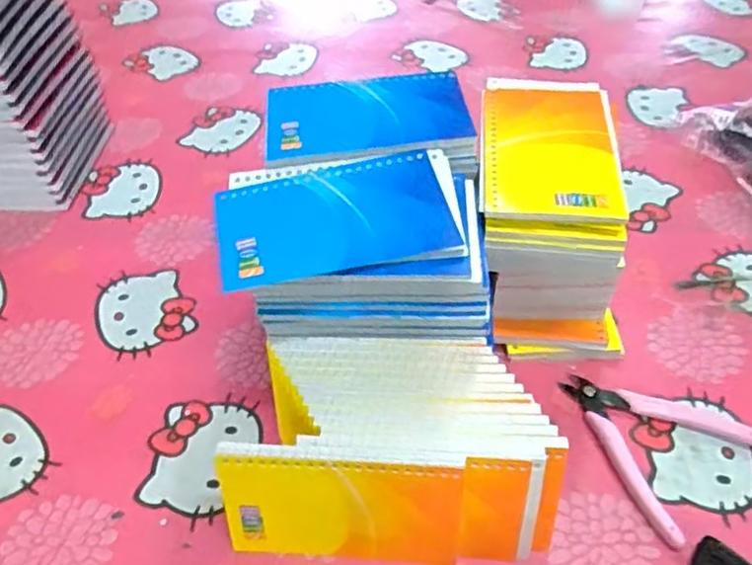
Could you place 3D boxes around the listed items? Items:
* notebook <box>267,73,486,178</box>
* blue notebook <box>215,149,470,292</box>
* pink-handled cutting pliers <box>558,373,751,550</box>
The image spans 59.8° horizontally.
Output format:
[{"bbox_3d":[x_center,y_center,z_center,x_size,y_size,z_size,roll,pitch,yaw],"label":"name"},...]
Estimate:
[{"bbox_3d":[-0.004,-0.105,0.429,0.130,0.017,0.084,-3,46,-1],"label":"notebook"},{"bbox_3d":[-0.021,-0.040,0.377,0.136,0.014,0.085,-8,46,-6],"label":"blue notebook"},{"bbox_3d":[0.190,0.097,0.423,0.096,0.011,0.120,-17,48,-14],"label":"pink-handled cutting pliers"}]

